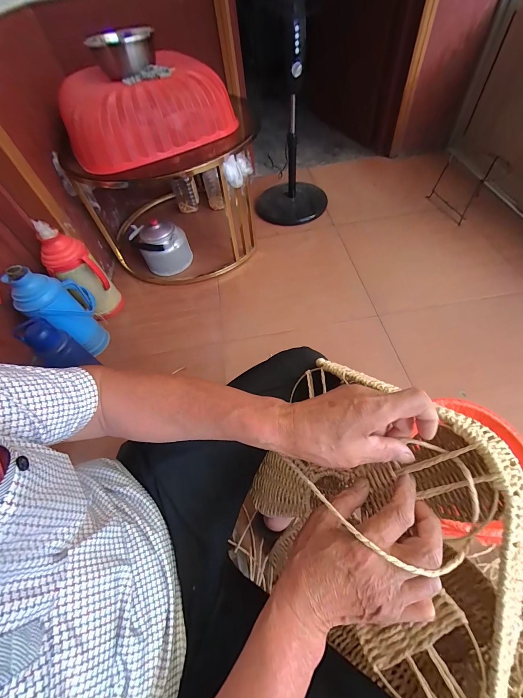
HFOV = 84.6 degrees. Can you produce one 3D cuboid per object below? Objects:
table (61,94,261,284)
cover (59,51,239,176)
[{"bbox_3d":[-0.378,-0.660,1.241,0.694,0.450,0.648,-4,56,4],"label":"table"},{"bbox_3d":[-0.373,-0.749,0.921,0.398,0.181,0.492,32,65,24],"label":"cover"}]

